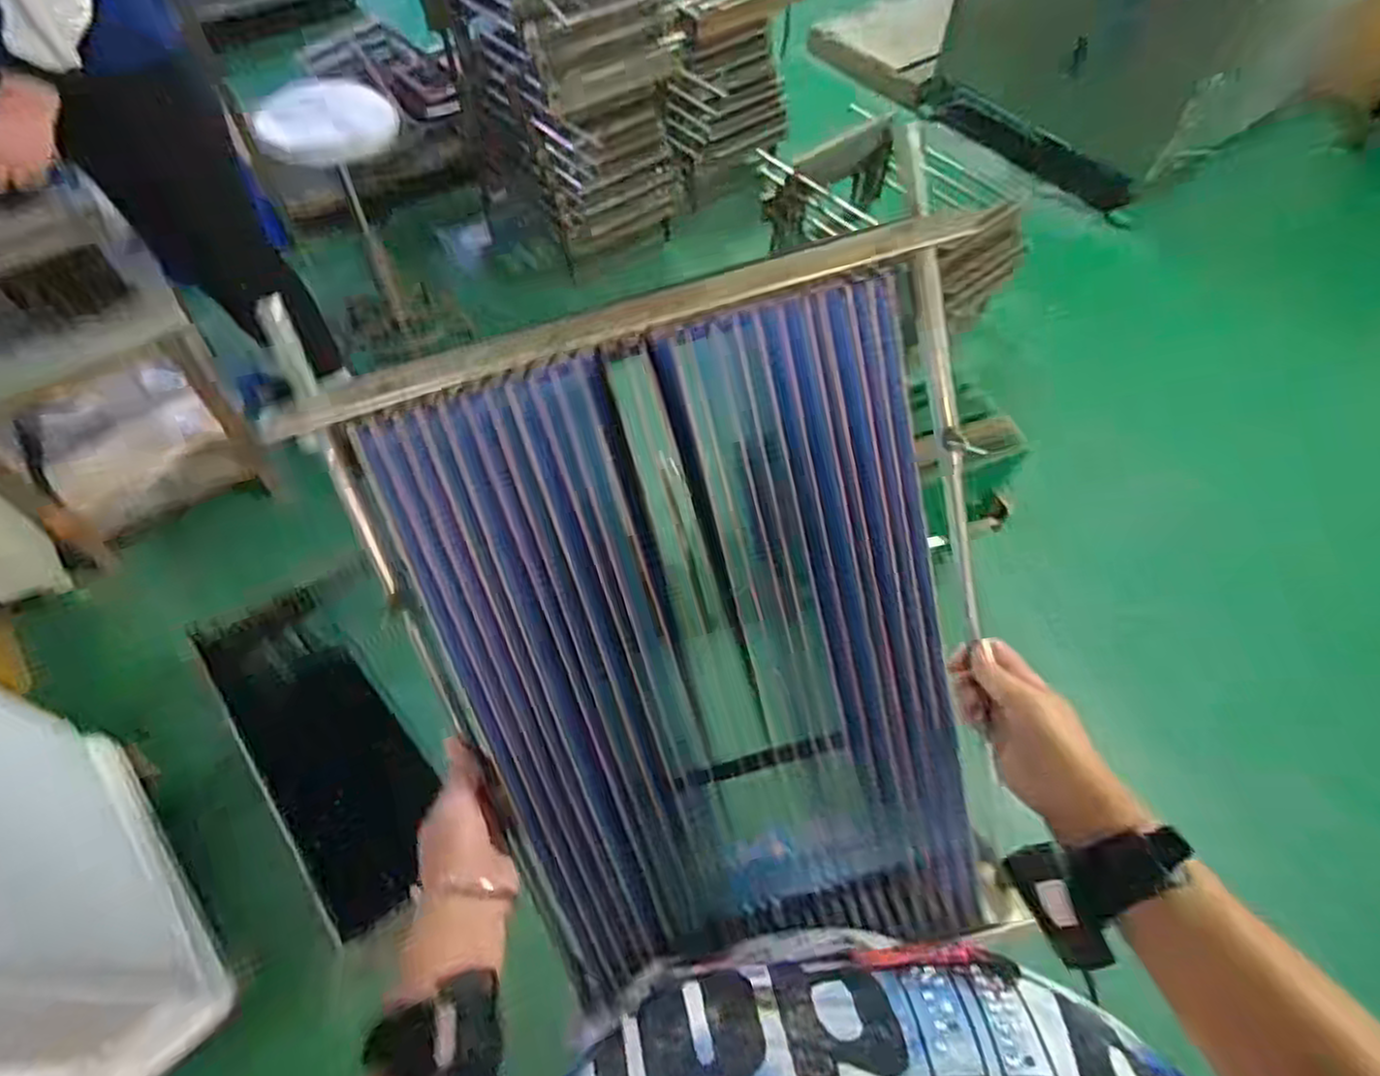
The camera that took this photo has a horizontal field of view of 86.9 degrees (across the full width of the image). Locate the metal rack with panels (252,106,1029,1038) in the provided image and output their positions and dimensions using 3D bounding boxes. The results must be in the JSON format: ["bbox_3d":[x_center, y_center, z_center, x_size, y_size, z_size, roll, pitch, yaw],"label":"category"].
[{"bbox_3d":[0.006,0.074,0.485,0.391,0.477,0.058,-12,20,-2],"label":"metal rack with panels"}]

